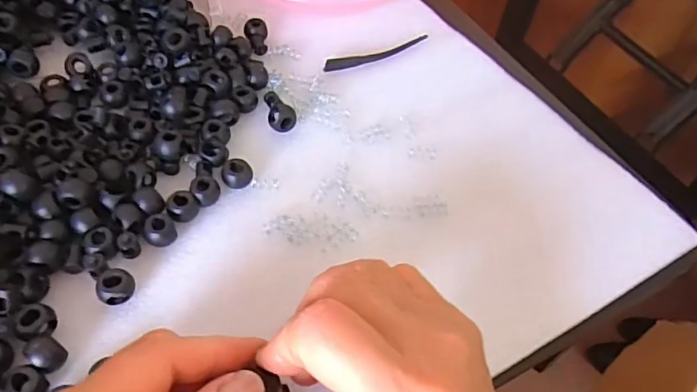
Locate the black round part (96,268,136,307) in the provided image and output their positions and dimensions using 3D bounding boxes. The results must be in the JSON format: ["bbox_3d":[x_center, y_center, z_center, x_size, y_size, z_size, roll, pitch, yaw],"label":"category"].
[{"bbox_3d":[-0.115,0.045,0.273,0.017,0.016,0.013,-30,61,-24],"label":"black round part"}]

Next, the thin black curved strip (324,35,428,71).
[{"bbox_3d":[0.022,-0.106,0.410,0.086,0.004,0.010,-19,57,-18],"label":"thin black curved strip"}]

